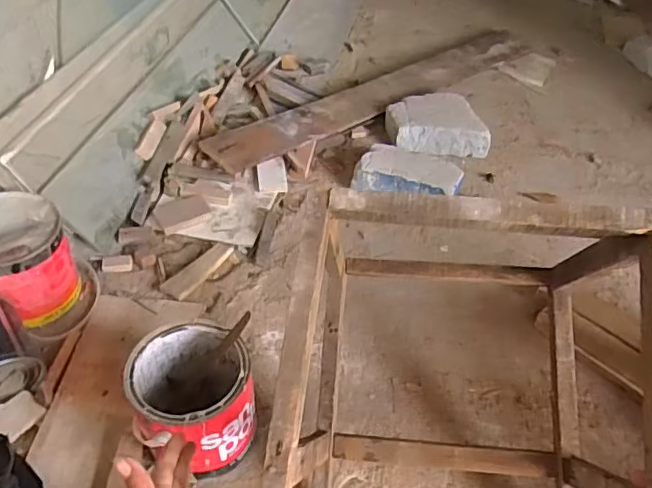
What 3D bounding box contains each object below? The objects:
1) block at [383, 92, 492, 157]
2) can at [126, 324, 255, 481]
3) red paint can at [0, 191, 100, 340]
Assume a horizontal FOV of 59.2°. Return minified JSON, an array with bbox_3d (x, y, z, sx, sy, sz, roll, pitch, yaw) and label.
[{"bbox_3d":[0.254,-0.273,1.314,0.213,0.074,0.142,-1,46,-4],"label":"block"},{"bbox_3d":[-0.172,0.207,0.757,0.146,0.159,0.158,2,44,-2],"label":"can"},{"bbox_3d":[-0.470,0.030,0.907,0.164,0.145,0.189,-22,51,-22],"label":"red paint can"}]

